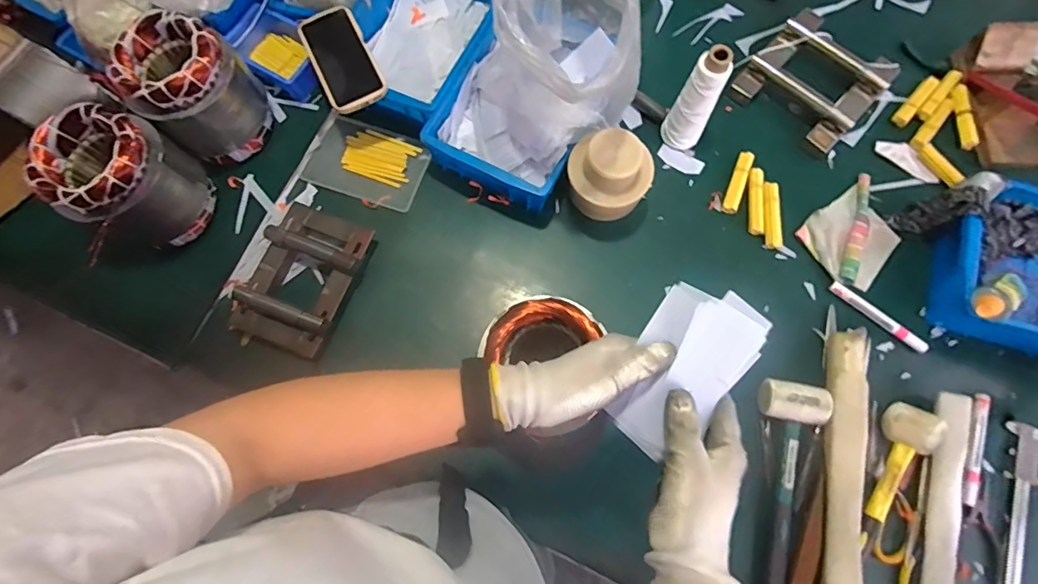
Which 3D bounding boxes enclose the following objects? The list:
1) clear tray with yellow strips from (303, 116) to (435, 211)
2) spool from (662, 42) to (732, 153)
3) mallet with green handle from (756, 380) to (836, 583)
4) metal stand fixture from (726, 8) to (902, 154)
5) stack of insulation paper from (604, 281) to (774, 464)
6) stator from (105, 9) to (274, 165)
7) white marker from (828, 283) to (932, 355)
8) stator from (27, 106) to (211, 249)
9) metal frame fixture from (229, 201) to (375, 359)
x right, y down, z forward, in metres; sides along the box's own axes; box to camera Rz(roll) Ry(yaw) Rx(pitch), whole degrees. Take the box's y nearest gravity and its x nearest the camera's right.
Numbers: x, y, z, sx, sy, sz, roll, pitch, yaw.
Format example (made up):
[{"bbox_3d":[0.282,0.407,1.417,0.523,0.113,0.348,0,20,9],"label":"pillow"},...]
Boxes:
[{"bbox_3d":[-0.232,-0.200,0.764,0.174,0.017,0.117,18,77,6],"label":"clear tray with yellow strips"},{"bbox_3d":[0.245,-0.261,0.689,0.048,0.178,0.050,0,76,2],"label":"spool"},{"bbox_3d":[0.330,0.255,0.608,0.076,0.045,0.285,11,77,4],"label":"mallet with green handle"},{"bbox_3d":[0.453,-0.335,0.764,0.193,0.047,0.192,42,81,11],"label":"metal stand fixture"},{"bbox_3d":[0.128,0.059,0.394,0.080,0.020,0.140,40,98,9],"label":"stack of insulation paper"},{"bbox_3d":[-0.454,-0.283,0.704,0.144,0.161,0.131,0,76,2],"label":"stator"},{"bbox_3d":[0.495,0.033,0.676,0.142,0.012,0.018,40,81,10],"label":"white marker"},{"bbox_3d":[-0.526,-0.149,0.672,0.133,0.163,0.143,0,76,2],"label":"stator"},{"bbox_3d":[-0.309,-0.019,0.696,0.142,0.047,0.206,20,78,7],"label":"metal frame fixture"}]

